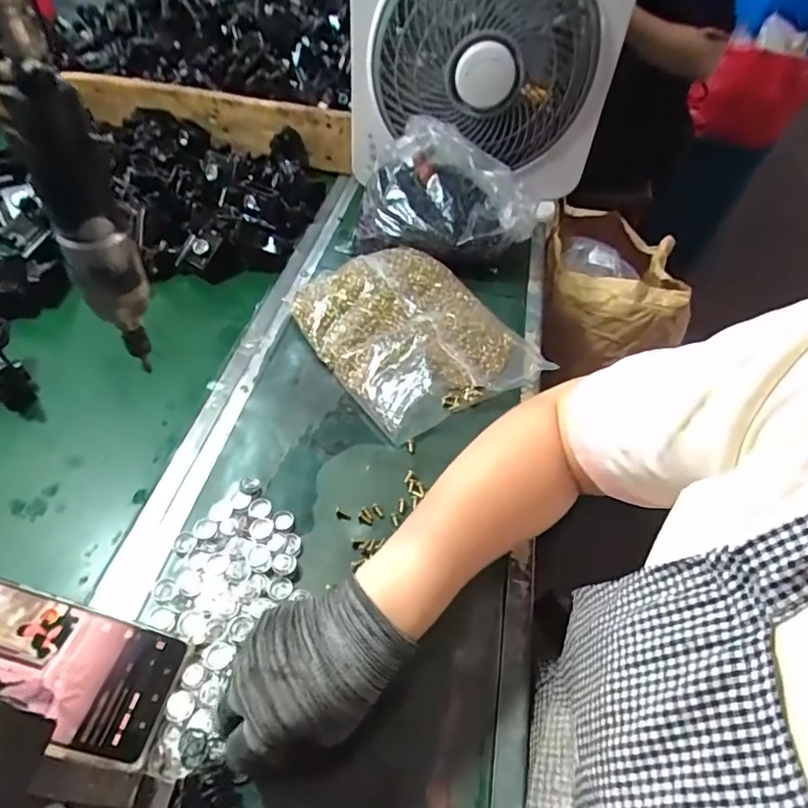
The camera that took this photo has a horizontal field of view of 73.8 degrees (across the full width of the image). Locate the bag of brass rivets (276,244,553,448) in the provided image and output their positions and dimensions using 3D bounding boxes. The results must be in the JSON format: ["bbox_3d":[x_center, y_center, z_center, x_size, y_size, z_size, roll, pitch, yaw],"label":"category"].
[{"bbox_3d":[0.007,-0.087,0.588,0.196,0.043,0.241,-27,56,-25],"label":"bag of brass rivets"}]

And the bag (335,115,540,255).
[{"bbox_3d":[0.052,-0.265,0.663,0.216,0.111,0.149,9,49,3],"label":"bag"}]

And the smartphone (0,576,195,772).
[{"bbox_3d":[-0.228,0.161,0.339,0.165,0.007,0.075,25,49,-5],"label":"smartphone"}]

